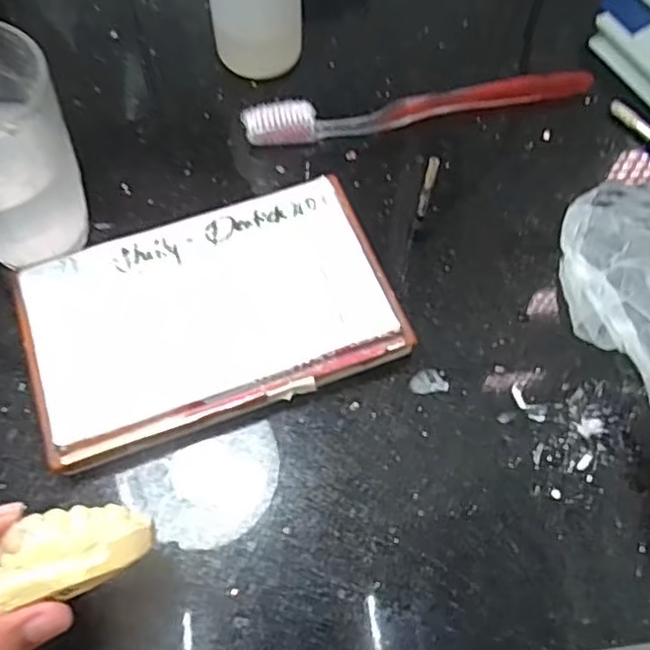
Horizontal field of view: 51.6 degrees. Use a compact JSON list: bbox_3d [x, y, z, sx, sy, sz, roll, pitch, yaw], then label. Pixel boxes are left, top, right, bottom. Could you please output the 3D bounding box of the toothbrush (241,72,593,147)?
[{"bbox_3d":[0.052,-0.117,0.358,0.189,0.011,0.019,-11,64,-6],"label":"toothbrush"}]

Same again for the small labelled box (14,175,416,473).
[{"bbox_3d":[-0.049,-0.006,0.290,0.149,0.019,0.092,-19,65,-10],"label":"small labelled box"}]

